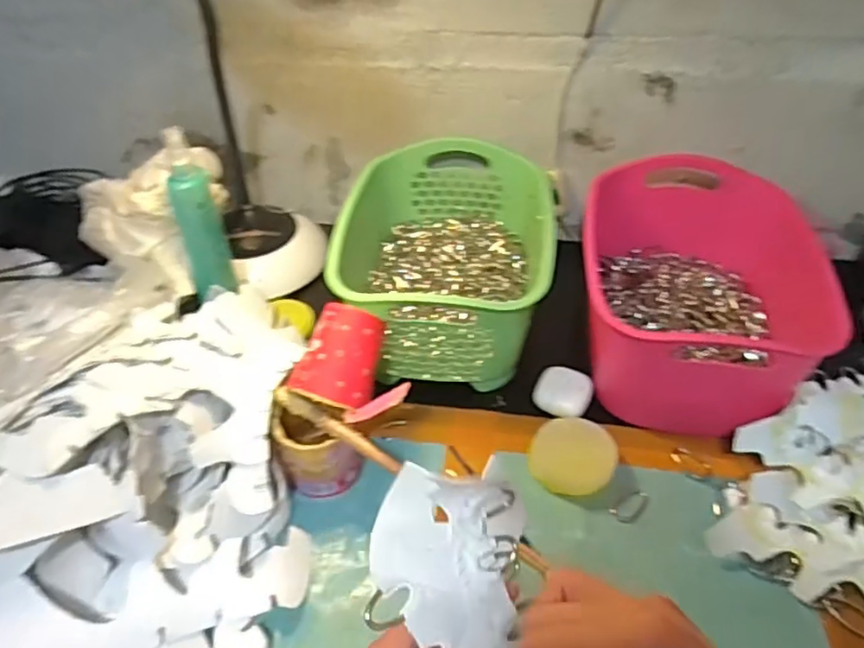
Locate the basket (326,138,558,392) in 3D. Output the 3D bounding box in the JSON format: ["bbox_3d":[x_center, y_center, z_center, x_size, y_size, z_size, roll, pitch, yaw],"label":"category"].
[{"bbox_3d":[0.012,-0.062,0.629,0.200,0.114,0.248,5,44,6],"label":"basket"}]

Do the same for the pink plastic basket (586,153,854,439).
[{"bbox_3d":[0.243,-0.037,0.612,0.197,0.119,0.262,7,44,9],"label":"pink plastic basket"}]

